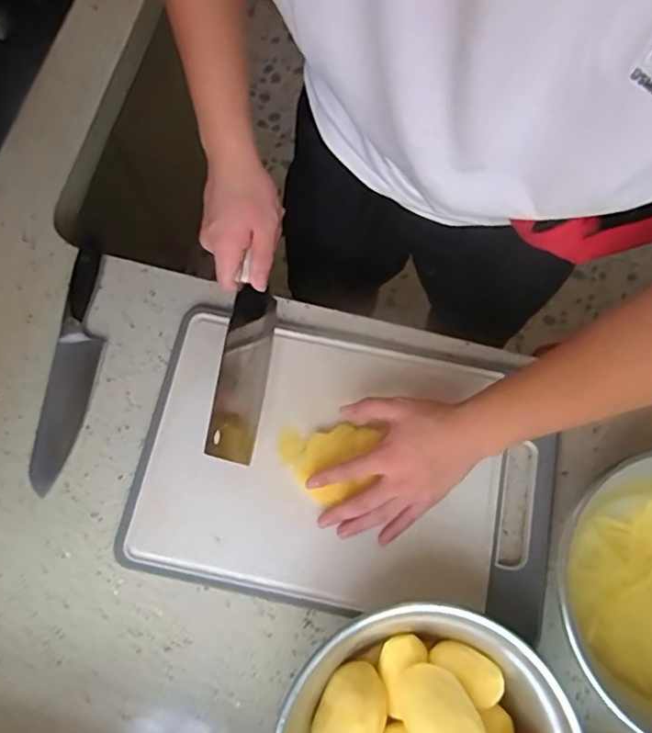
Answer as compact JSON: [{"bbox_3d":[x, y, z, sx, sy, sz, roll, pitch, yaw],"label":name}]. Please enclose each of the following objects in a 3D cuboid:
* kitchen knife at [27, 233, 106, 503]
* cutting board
[{"bbox_3d":[-0.281,-0.006,0.631,0.052,0.024,0.275,5,74,1],"label":"kitchen knife"},{"bbox_3d":[0.020,0.103,0.603,0.421,0.021,0.276,11,74,2],"label":"cutting board"}]

